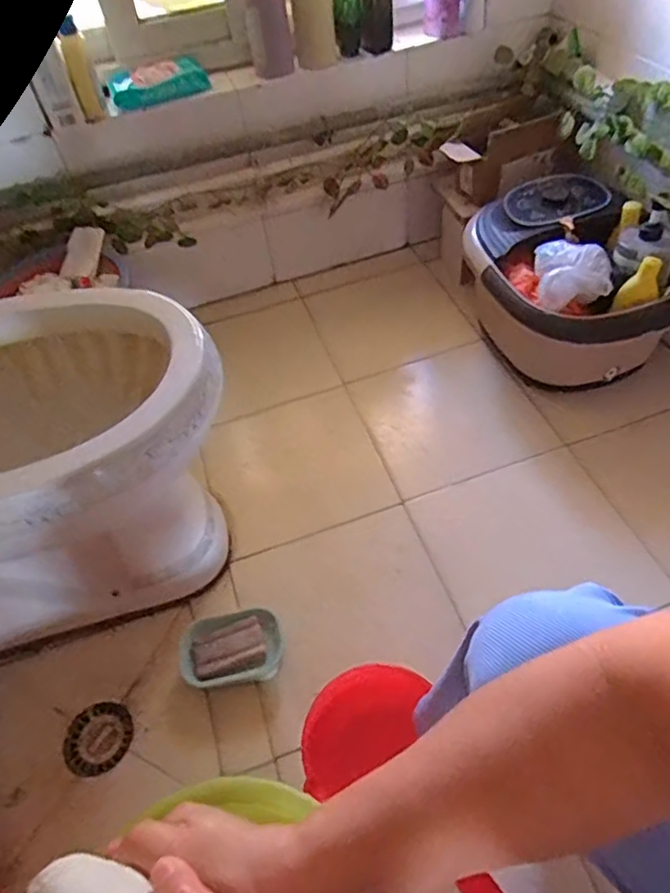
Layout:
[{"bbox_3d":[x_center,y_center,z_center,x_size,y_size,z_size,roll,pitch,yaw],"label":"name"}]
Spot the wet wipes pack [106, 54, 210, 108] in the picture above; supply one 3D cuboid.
[{"bbox_3d":[-0.315,-0.644,1.059,0.176,0.034,0.091,-23,52,-12],"label":"wet wipes pack"}]

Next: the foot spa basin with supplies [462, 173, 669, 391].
[{"bbox_3d":[0.406,-0.272,1.061,0.282,0.235,0.343,-19,53,-8],"label":"foot spa basin with supplies"}]

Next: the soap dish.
[{"bbox_3d":[-0.142,0.283,0.834,0.137,0.043,0.096,-7,52,1],"label":"soap dish"}]

